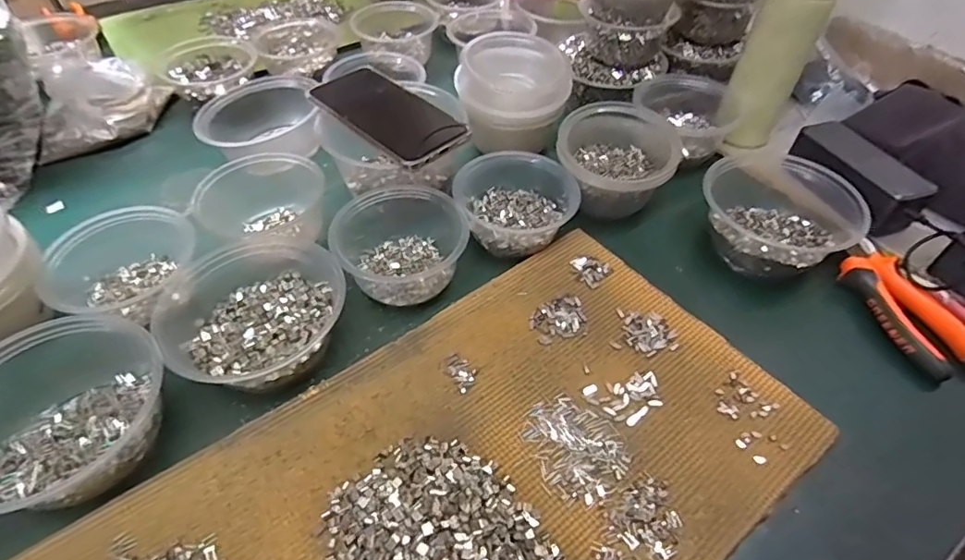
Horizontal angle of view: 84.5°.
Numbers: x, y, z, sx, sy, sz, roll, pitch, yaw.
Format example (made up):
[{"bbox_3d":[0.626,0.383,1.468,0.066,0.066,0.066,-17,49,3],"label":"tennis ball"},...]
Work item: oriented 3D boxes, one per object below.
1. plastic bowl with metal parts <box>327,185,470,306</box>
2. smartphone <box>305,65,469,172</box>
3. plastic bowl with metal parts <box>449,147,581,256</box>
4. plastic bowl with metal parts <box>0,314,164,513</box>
[{"bbox_3d":[-0.071,-0.034,0.465,0.108,0.056,0.101,1,49,-1],"label":"plastic bowl with metal parts"},{"bbox_3d":[-0.089,-0.159,0.499,0.156,0.013,0.077,37,57,26],"label":"smartphone"},{"bbox_3d":[0.029,-0.073,0.511,0.115,0.050,0.101,24,52,17],"label":"plastic bowl with metal parts"},{"bbox_3d":[-0.293,0.086,0.352,0.137,0.061,0.132,0,47,0],"label":"plastic bowl with metal parts"}]

